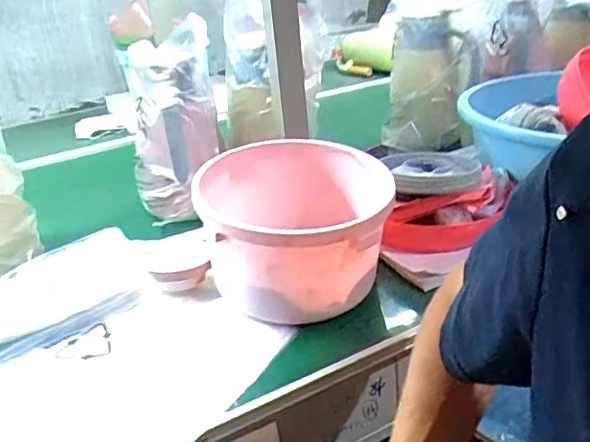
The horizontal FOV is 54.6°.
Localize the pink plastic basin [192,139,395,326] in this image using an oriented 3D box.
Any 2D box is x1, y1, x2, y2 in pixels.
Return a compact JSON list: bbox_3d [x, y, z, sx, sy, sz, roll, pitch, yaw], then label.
[{"bbox_3d":[-0.002,0.016,0.670,0.212,0.155,0.229,-5,27,2],"label":"pink plastic basin"}]

